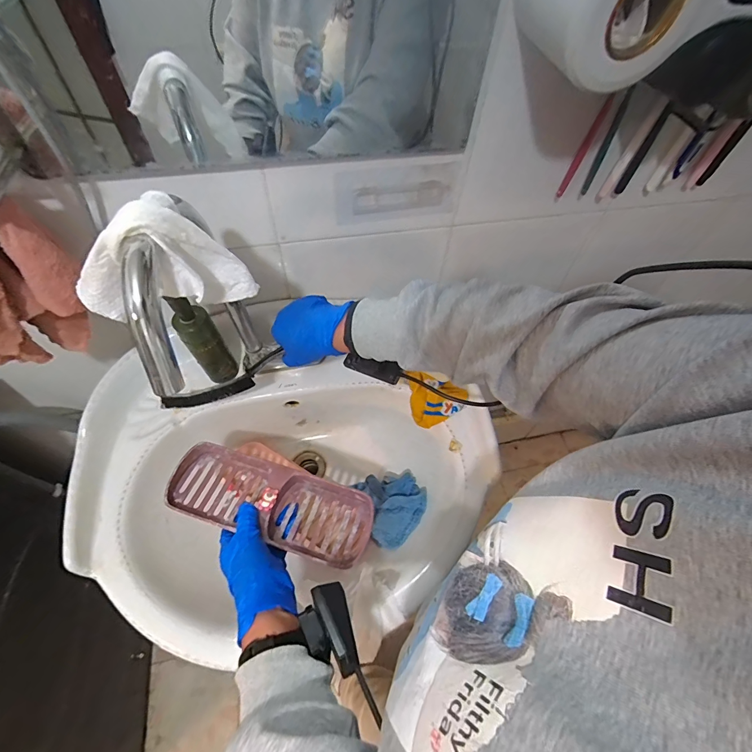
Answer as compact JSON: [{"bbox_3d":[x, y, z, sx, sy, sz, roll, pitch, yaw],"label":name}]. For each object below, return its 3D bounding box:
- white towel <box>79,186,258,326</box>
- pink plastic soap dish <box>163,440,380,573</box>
[{"bbox_3d":[-0.176,-0.095,0.318,0.131,0.096,0.054,-11,57,-11],"label":"white towel"},{"bbox_3d":[-0.130,0.156,0.468,0.250,0.035,0.088,16,53,8],"label":"pink plastic soap dish"}]

